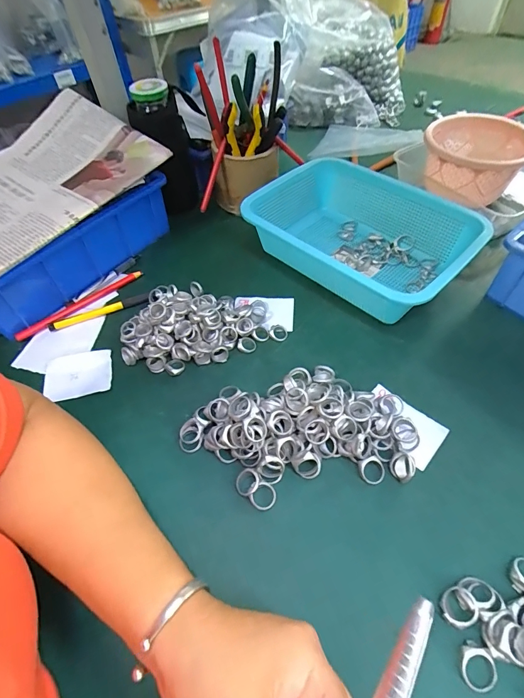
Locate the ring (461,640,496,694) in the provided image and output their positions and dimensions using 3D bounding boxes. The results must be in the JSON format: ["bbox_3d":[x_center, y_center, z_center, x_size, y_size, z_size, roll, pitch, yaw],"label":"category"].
[{"bbox_3d":[0.146,0.214,0.248,0.022,0.007,0.026,13,56,14],"label":"ring"}]

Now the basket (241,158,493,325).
[{"bbox_3d":[0.125,-0.144,0.485,0.269,0.077,0.191,37,62,27],"label":"basket"}]

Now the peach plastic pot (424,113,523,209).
[{"bbox_3d":[0.305,-0.267,0.540,0.141,0.089,0.107,17,55,16],"label":"peach plastic pot"}]

